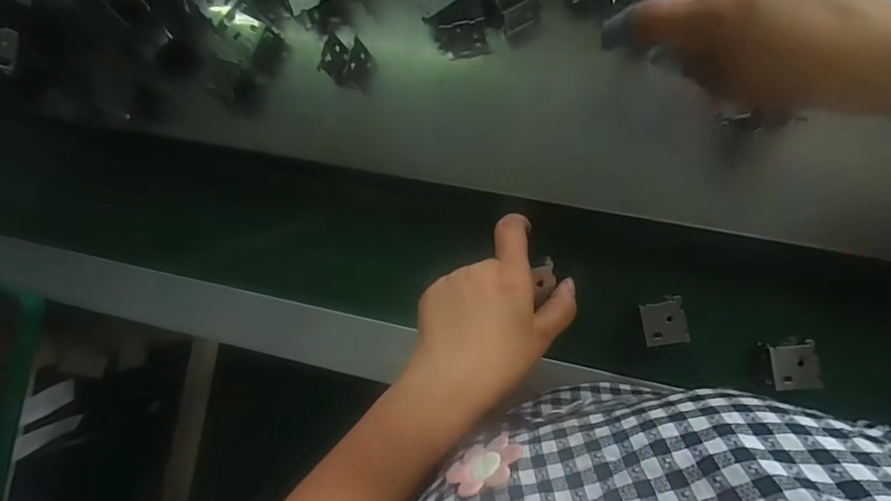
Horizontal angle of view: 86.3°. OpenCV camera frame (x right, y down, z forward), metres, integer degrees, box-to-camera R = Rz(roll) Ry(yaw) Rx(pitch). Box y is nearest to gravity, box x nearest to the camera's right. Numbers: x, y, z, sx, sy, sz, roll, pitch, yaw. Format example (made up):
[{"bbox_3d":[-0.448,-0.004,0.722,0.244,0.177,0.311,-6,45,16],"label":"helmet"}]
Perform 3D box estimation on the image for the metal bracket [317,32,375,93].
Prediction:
[{"bbox_3d":[-0.076,-0.147,0.373,0.029,0.035,0.032,9,88,9],"label":"metal bracket"}]

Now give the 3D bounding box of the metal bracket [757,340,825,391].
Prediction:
[{"bbox_3d":[0.235,0.078,0.323,0.032,0.007,0.030,-6,86,8],"label":"metal bracket"}]

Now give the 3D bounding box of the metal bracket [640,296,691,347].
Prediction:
[{"bbox_3d":[0.156,0.051,0.338,0.028,0.005,0.033,-12,85,8],"label":"metal bracket"}]

